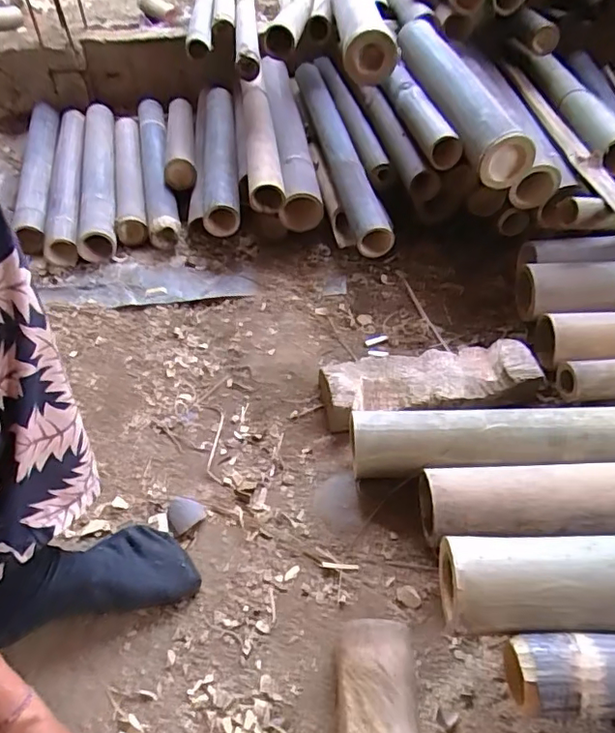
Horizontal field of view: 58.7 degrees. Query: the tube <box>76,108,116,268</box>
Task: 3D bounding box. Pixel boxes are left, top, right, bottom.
[{"bbox_3d":[-0.443,-0.414,1.173,0.072,0.086,0.557,-10,45,-8],"label":"tube"}]

